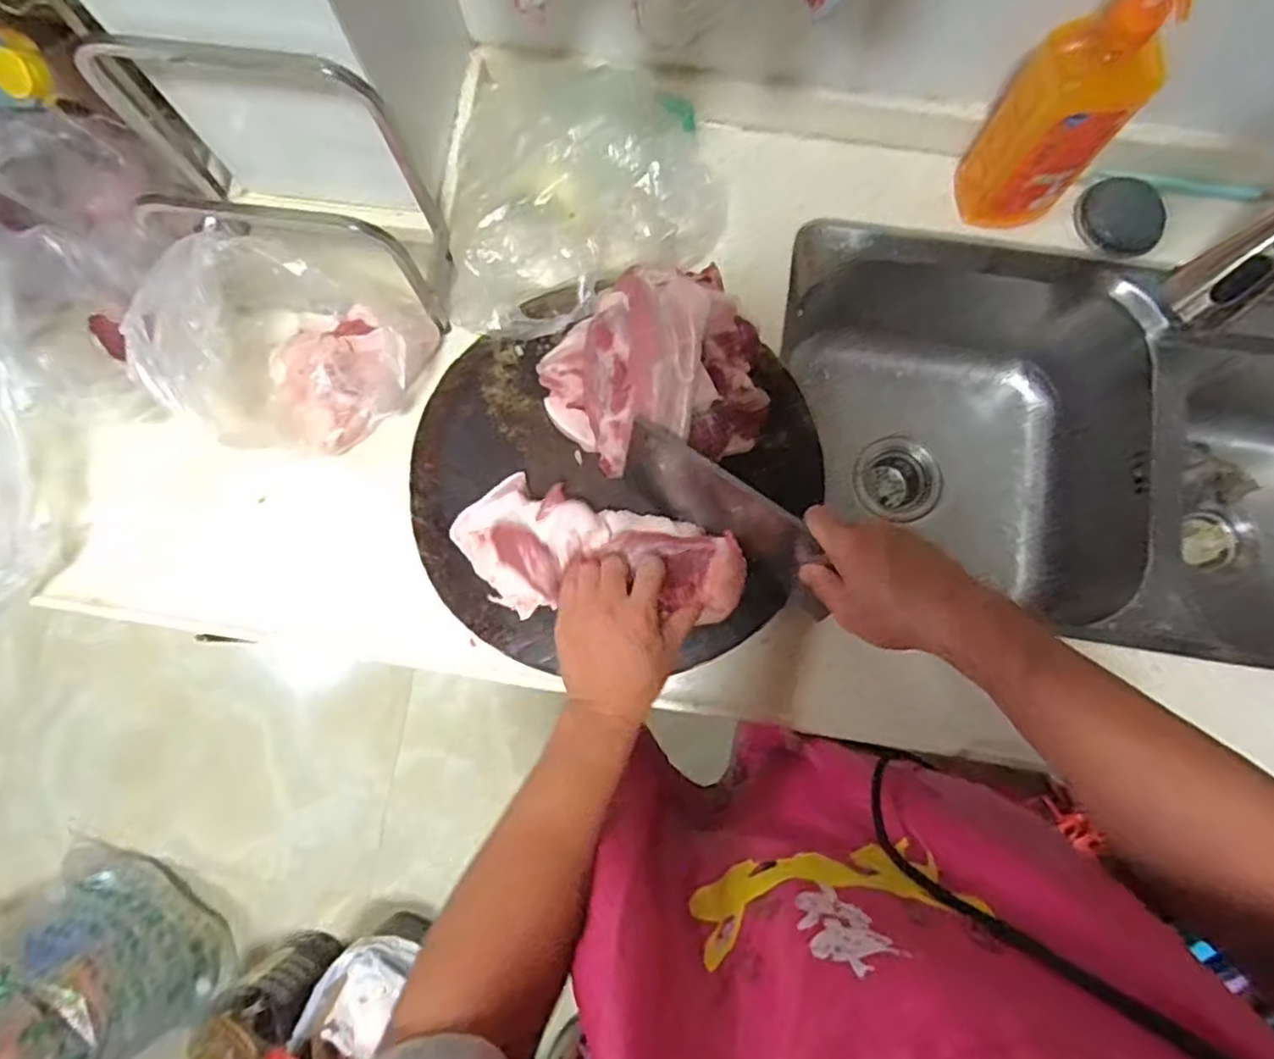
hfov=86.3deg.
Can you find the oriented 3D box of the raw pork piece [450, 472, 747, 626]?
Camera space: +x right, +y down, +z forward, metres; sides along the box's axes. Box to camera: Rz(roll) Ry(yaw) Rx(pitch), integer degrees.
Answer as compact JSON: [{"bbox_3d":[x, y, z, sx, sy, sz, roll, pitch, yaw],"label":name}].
[{"bbox_3d":[-0.033,0.020,0.560,0.239,0.060,0.103,7,80,5],"label":"raw pork piece"}]

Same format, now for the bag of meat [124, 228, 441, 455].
[{"bbox_3d":[-0.294,-0.165,0.590,0.203,0.151,0.166,-7,79,0],"label":"bag of meat"}]

